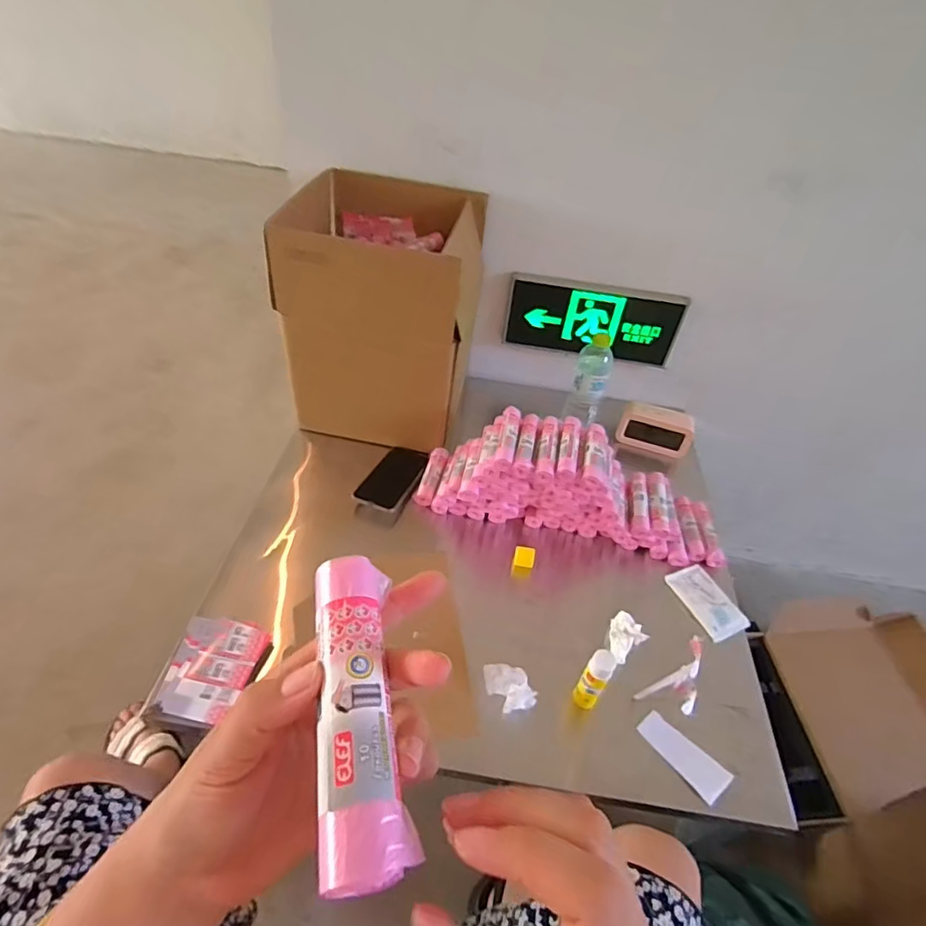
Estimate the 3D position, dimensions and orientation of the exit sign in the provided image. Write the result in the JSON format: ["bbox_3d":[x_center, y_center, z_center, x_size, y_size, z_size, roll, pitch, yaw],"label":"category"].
[{"bbox_3d":[0.260,-0.280,1.071,0.338,0.156,0.024,10,44,2],"label":"exit sign"}]

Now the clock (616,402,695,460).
[{"bbox_3d":[0.388,-0.067,1.084,0.141,0.087,0.045,16,44,9],"label":"clock"}]

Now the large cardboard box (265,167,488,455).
[{"bbox_3d":[-0.148,-0.270,0.964,0.312,0.350,0.291,10,44,2],"label":"large cardboard box"}]

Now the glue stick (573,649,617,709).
[{"bbox_3d":[0.163,0.280,0.680,0.030,0.131,0.024,34,49,25],"label":"glue stick"}]

